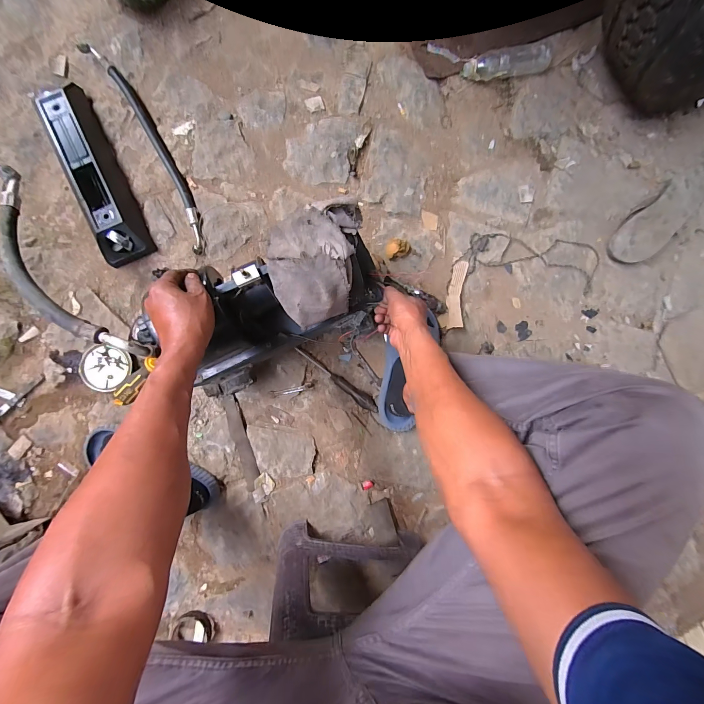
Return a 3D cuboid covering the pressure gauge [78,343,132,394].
[{"bbox_3d":[-0.544,0.035,0.710,0.101,0.026,0.097,0,90,-3],"label":"pressure gauge"}]

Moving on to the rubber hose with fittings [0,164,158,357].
[{"bbox_3d":[-0.472,-0.142,0.499,0.075,0.068,0.455,-42,76,-3],"label":"rubber hose with fittings"}]

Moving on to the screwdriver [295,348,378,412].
[{"bbox_3d":[-0.034,0.064,0.741,0.228,0.024,0.029,37,88,-2],"label":"screwdriver"}]

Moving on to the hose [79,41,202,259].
[{"bbox_3d":[-0.445,-0.455,0.720,0.056,0.026,0.496,-28,91,-3],"label":"hose"}]

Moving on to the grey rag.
[{"bbox_3d":[-0.041,-0.126,0.466,0.152,0.071,0.140,-22,91,-3],"label":"grey rag"}]

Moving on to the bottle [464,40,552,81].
[{"bbox_3d":[0.363,-0.676,0.754,0.197,0.055,0.048,-6,90,-3],"label":"bottle"}]

